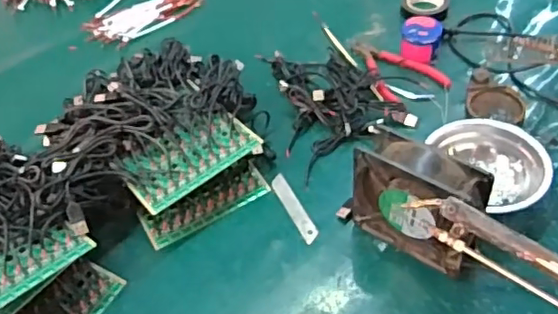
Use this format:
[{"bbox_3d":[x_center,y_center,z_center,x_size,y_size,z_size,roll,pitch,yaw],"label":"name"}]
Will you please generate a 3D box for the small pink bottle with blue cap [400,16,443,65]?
[{"bbox_3d":[0.188,-0.154,0.761,0.050,0.044,0.053,10,50,13],"label":"small pink bottle with blue cap"}]

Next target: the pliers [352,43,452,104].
[{"bbox_3d":[0.149,-0.123,0.759,0.087,0.015,0.138,-26,51,-18],"label":"pliers"}]

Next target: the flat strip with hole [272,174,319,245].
[{"bbox_3d":[0.016,0.056,0.632,0.018,0.004,0.099,-21,48,-14],"label":"flat strip with hole"}]

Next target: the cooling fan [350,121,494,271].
[{"bbox_3d":[0.130,0.043,0.546,0.125,0.119,0.048,28,56,26],"label":"cooling fan"}]

